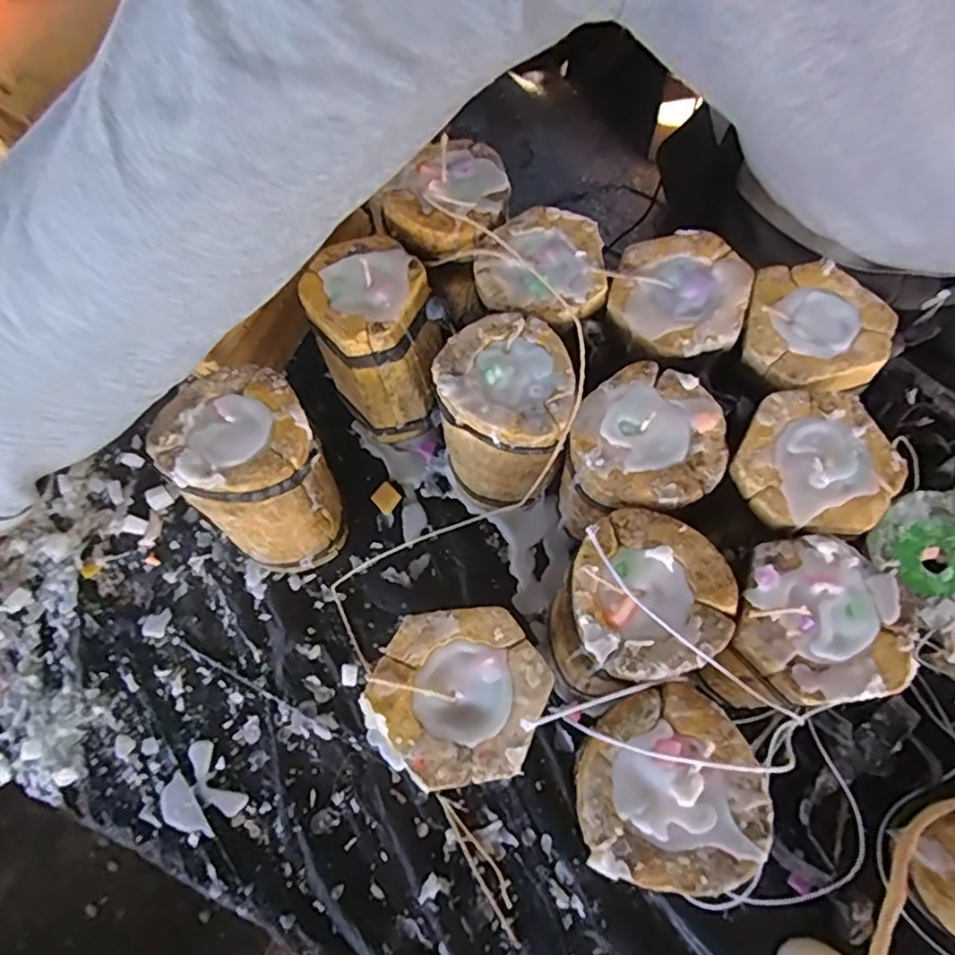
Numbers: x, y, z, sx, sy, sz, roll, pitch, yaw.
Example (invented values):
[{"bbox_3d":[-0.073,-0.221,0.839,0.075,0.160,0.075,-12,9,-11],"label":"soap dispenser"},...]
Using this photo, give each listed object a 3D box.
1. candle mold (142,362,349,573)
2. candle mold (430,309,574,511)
[{"bbox_3d":[-0.148,0.005,0.448,0.088,0.163,0.088,0,69,1],"label":"candle mold"},{"bbox_3d":[0.019,-0.042,0.452,0.085,0.133,0.086,0,69,1],"label":"candle mold"}]

